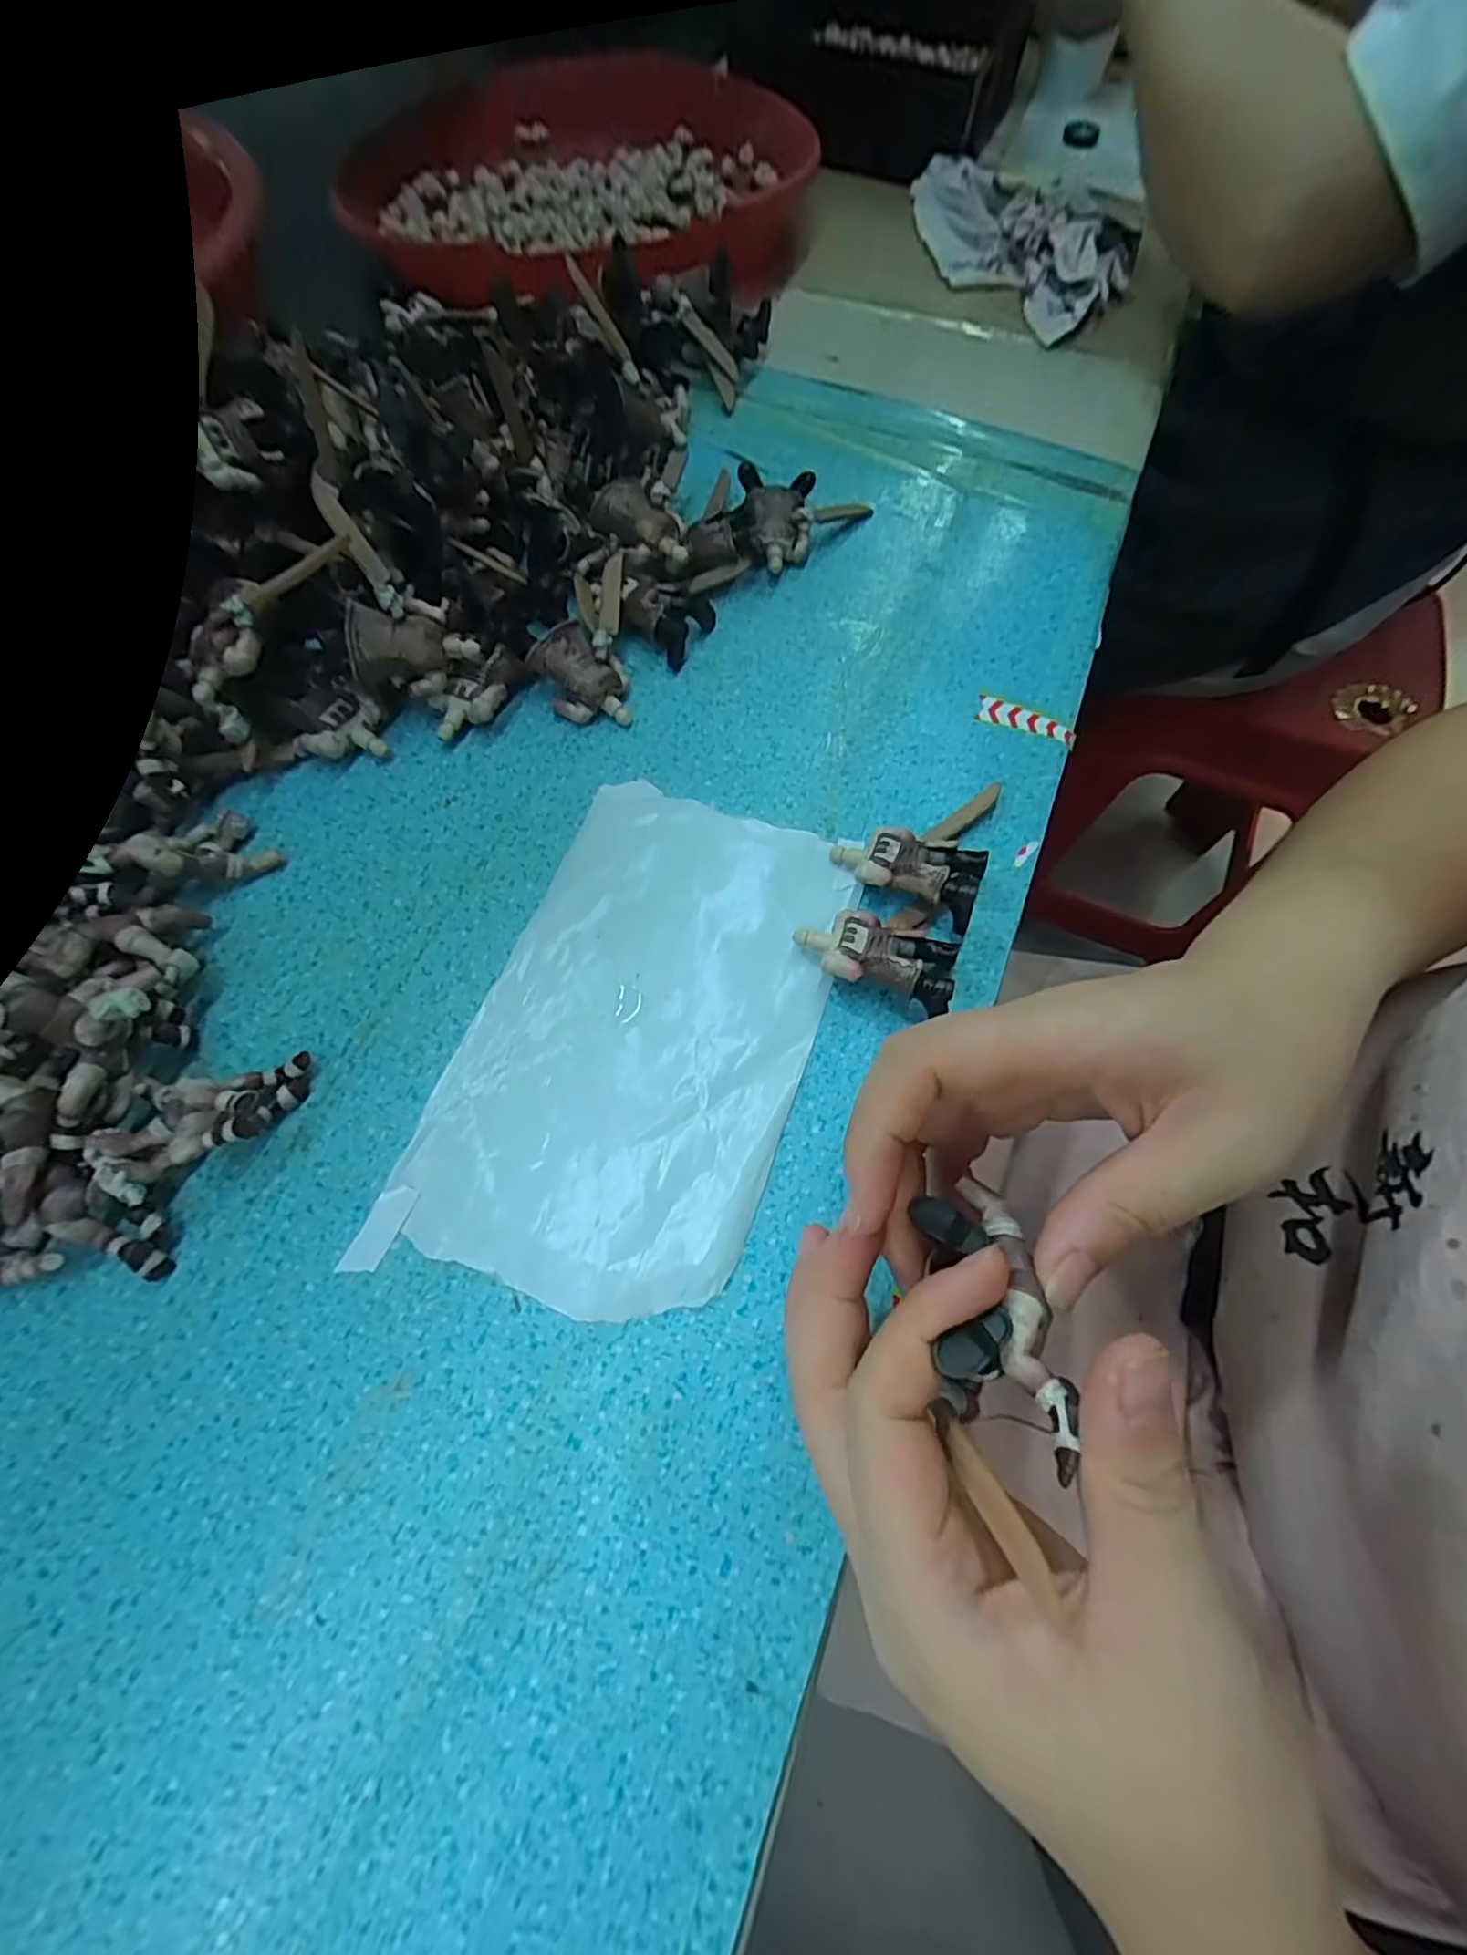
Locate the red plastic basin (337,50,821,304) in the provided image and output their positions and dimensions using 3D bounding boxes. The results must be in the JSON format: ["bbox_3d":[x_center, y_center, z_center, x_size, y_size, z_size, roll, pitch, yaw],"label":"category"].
[{"bbox_3d":[-0.088,-0.489,0.426,0.249,0.059,0.256,26,68,8],"label":"red plastic basin"}]

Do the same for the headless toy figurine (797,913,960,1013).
[{"bbox_3d":[0.053,-0.009,0.259,0.058,0.023,0.034,14,67,3],"label":"headless toy figurine"}]

